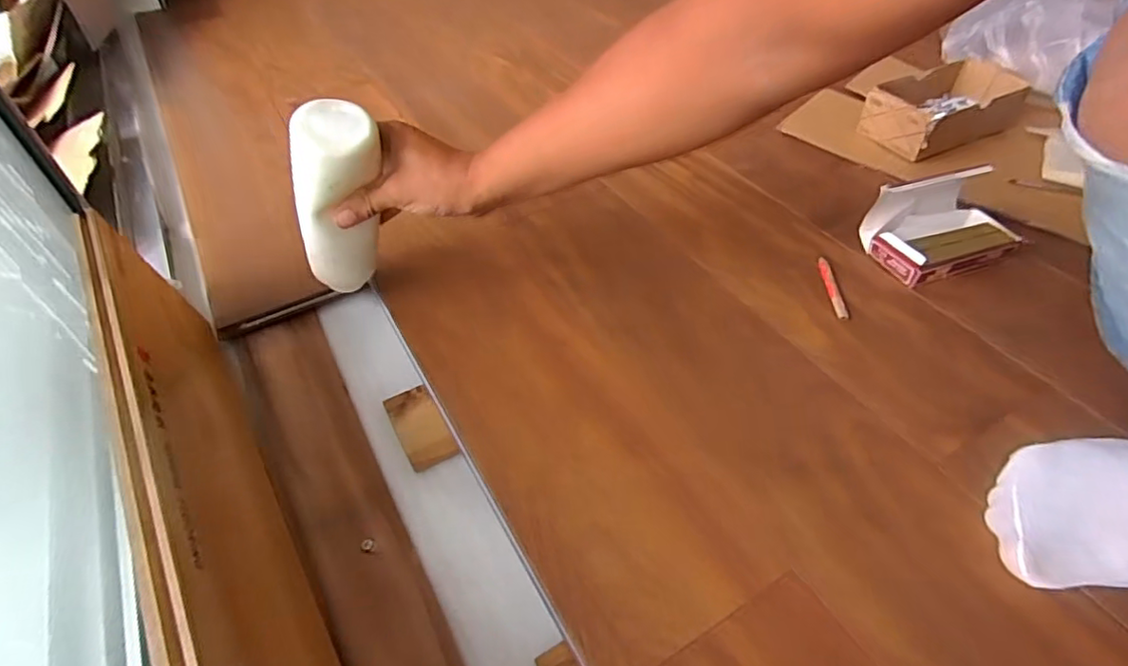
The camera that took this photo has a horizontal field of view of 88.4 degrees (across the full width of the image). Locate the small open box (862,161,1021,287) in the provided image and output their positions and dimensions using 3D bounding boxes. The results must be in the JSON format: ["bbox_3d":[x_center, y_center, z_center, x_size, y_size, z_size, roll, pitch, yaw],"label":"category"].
[{"bbox_3d":[0.396,-0.116,0.604,0.138,0.071,0.106,-18,51,-15],"label":"small open box"}]

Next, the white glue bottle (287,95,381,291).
[{"bbox_3d":[-0.192,-0.098,0.502,0.055,0.190,0.057,21,51,2],"label":"white glue bottle"}]

